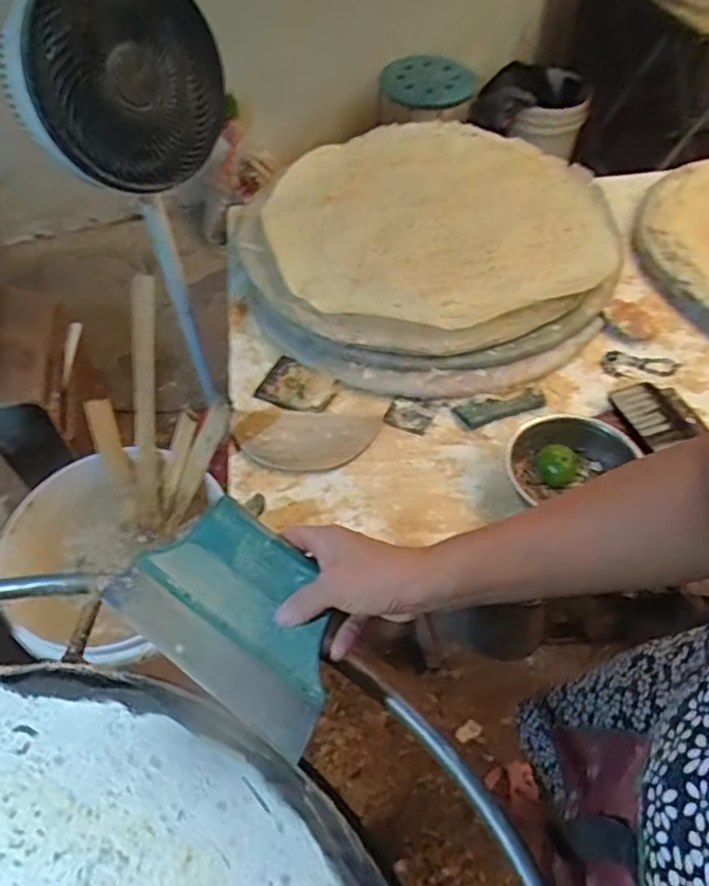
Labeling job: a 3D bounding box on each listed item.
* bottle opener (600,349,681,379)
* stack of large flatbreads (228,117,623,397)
[{"bbox_3d":[0.432,-0.114,0.952,0.111,0.007,0.057,12,55,11],"label":"bottle opener"},{"bbox_3d":[0.124,-0.352,1.084,0.641,0.076,0.631,-28,57,-18],"label":"stack of large flatbreads"}]

